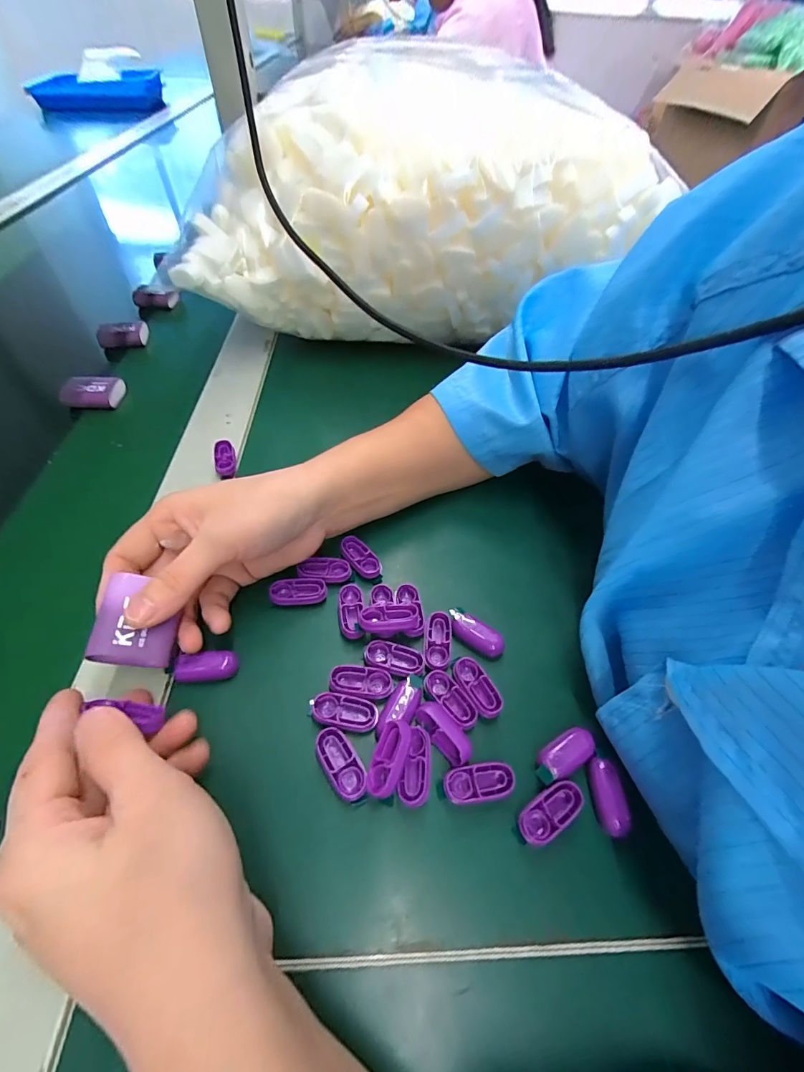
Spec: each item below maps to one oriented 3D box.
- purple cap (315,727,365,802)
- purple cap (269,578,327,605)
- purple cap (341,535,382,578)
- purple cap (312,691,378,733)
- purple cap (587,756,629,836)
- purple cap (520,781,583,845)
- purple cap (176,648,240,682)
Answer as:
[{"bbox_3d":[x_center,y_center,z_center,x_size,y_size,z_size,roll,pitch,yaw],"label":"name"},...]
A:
[{"bbox_3d":[-0.030,0.109,0.200,0.015,0.004,0.034,-29,59,-23],"label":"purple cap"},{"bbox_3d":[-0.064,0.034,0.259,0.033,0.004,0.017,-3,52,-5],"label":"purple cap"},{"bbox_3d":[-0.028,0.013,0.277,0.015,0.005,0.034,-34,61,-25],"label":"purple cap"},{"bbox_3d":[-0.029,0.090,0.215,0.033,0.004,0.016,11,52,5],"label":"purple cap"},{"bbox_3d":[0.101,0.127,0.204,0.011,0.012,0.031,0,52,-3],"label":"purple cap"},{"bbox_3d":[0.070,0.131,0.199,0.035,0.009,0.014,-25,58,-21],"label":"purple cap"},{"bbox_3d":[-0.106,0.071,0.227,0.030,0.013,0.014,-10,53,-10],"label":"purple cap"}]

